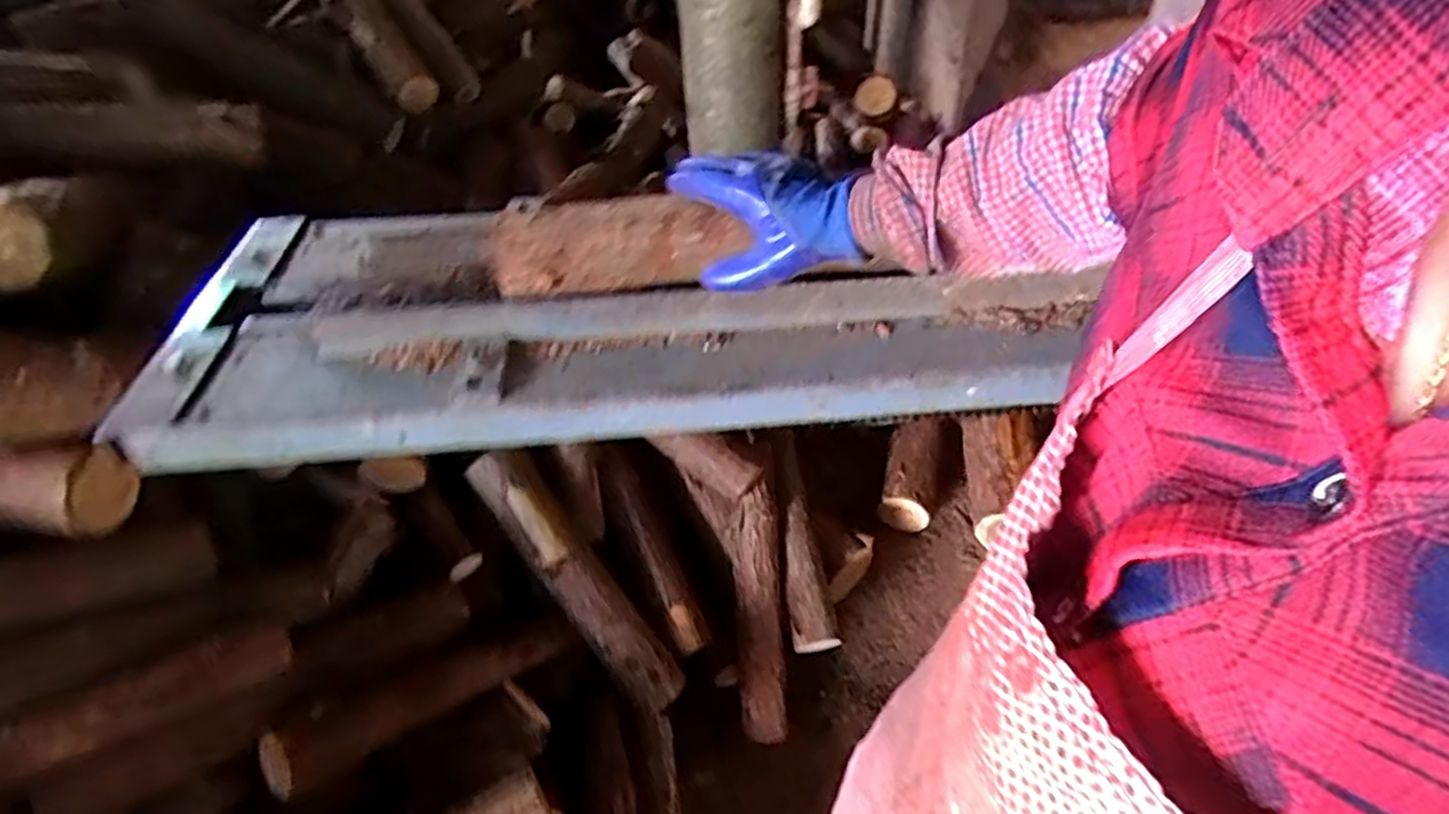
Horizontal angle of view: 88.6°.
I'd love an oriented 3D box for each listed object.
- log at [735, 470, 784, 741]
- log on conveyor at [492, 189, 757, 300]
[{"bbox_3d":[0.056,0.352,1.290,0.080,0.074,0.425,-2,79,1],"label":"log"},{"bbox_3d":[-0.099,-0.150,0.676,0.220,0.062,0.072,-6,45,-4],"label":"log on conveyor"}]

